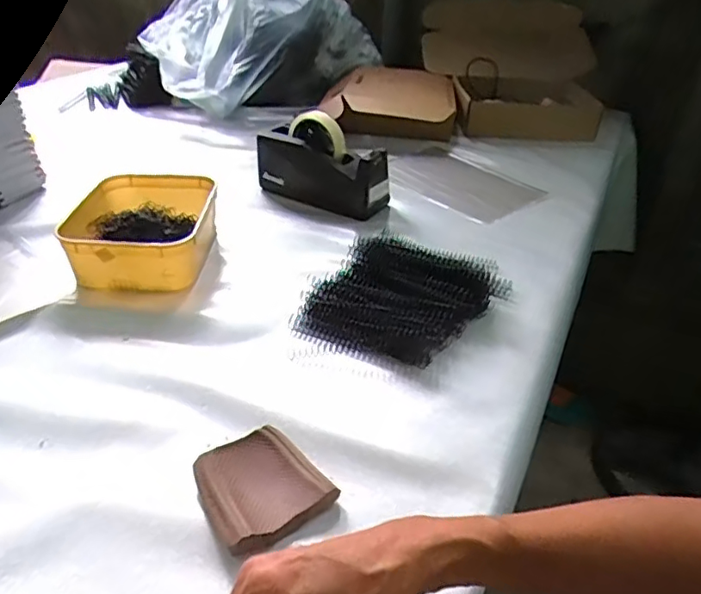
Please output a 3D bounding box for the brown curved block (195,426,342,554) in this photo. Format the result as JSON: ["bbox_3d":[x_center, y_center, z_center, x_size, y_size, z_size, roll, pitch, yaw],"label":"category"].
[{"bbox_3d":[-0.067,0.143,0.439,0.086,0.022,0.094,-19,39,-30],"label":"brown curved block"}]

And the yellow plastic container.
[{"bbox_3d":[-0.268,-0.087,0.739,0.178,0.066,0.200,3,33,-1],"label":"yellow plastic container"}]

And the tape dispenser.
[{"bbox_3d":[-0.044,-0.202,0.874,0.204,0.117,0.059,18,36,21],"label":"tape dispenser"}]

